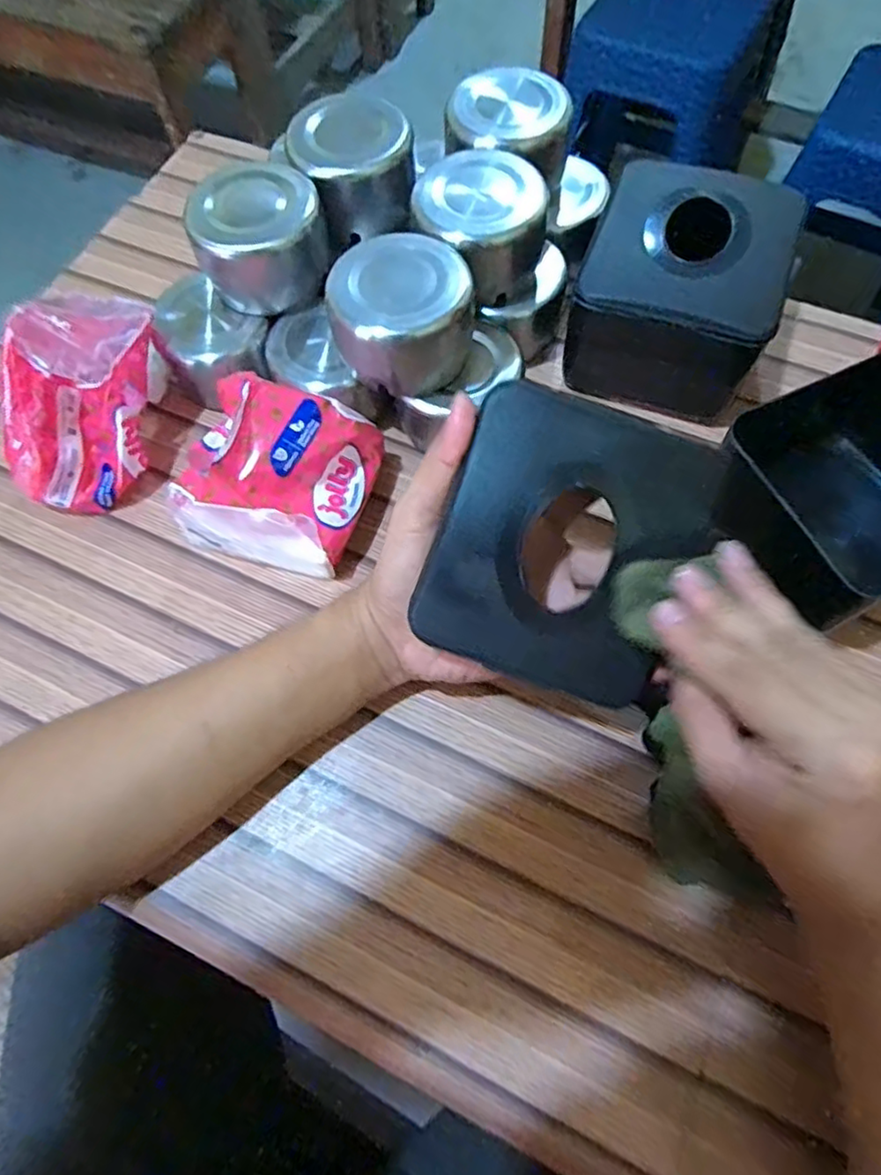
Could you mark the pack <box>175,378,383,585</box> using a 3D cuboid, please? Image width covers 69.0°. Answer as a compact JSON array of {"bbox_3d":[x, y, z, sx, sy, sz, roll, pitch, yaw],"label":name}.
[{"bbox_3d":[-0.098,-0.065,0.383,0.102,0.077,0.092,18,68,8],"label":"pack"}]

